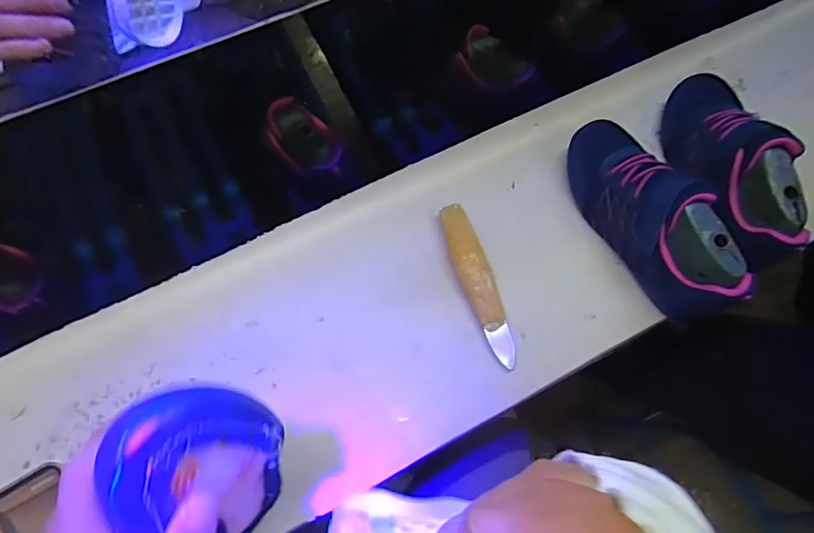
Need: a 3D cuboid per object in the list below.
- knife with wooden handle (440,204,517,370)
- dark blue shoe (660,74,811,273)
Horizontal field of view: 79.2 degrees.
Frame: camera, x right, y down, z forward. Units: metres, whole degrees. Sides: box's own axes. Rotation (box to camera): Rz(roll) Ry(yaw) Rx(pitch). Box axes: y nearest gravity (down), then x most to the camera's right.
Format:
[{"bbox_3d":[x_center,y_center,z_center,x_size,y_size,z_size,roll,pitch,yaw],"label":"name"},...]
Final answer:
[{"bbox_3d":[0.067,0.015,0.468,0.029,0.026,0.162,-17,70,-7],"label":"knife with wooden handle"},{"bbox_3d":[0.319,-0.110,0.487,0.079,0.089,0.225,1,69,0],"label":"dark blue shoe"}]

